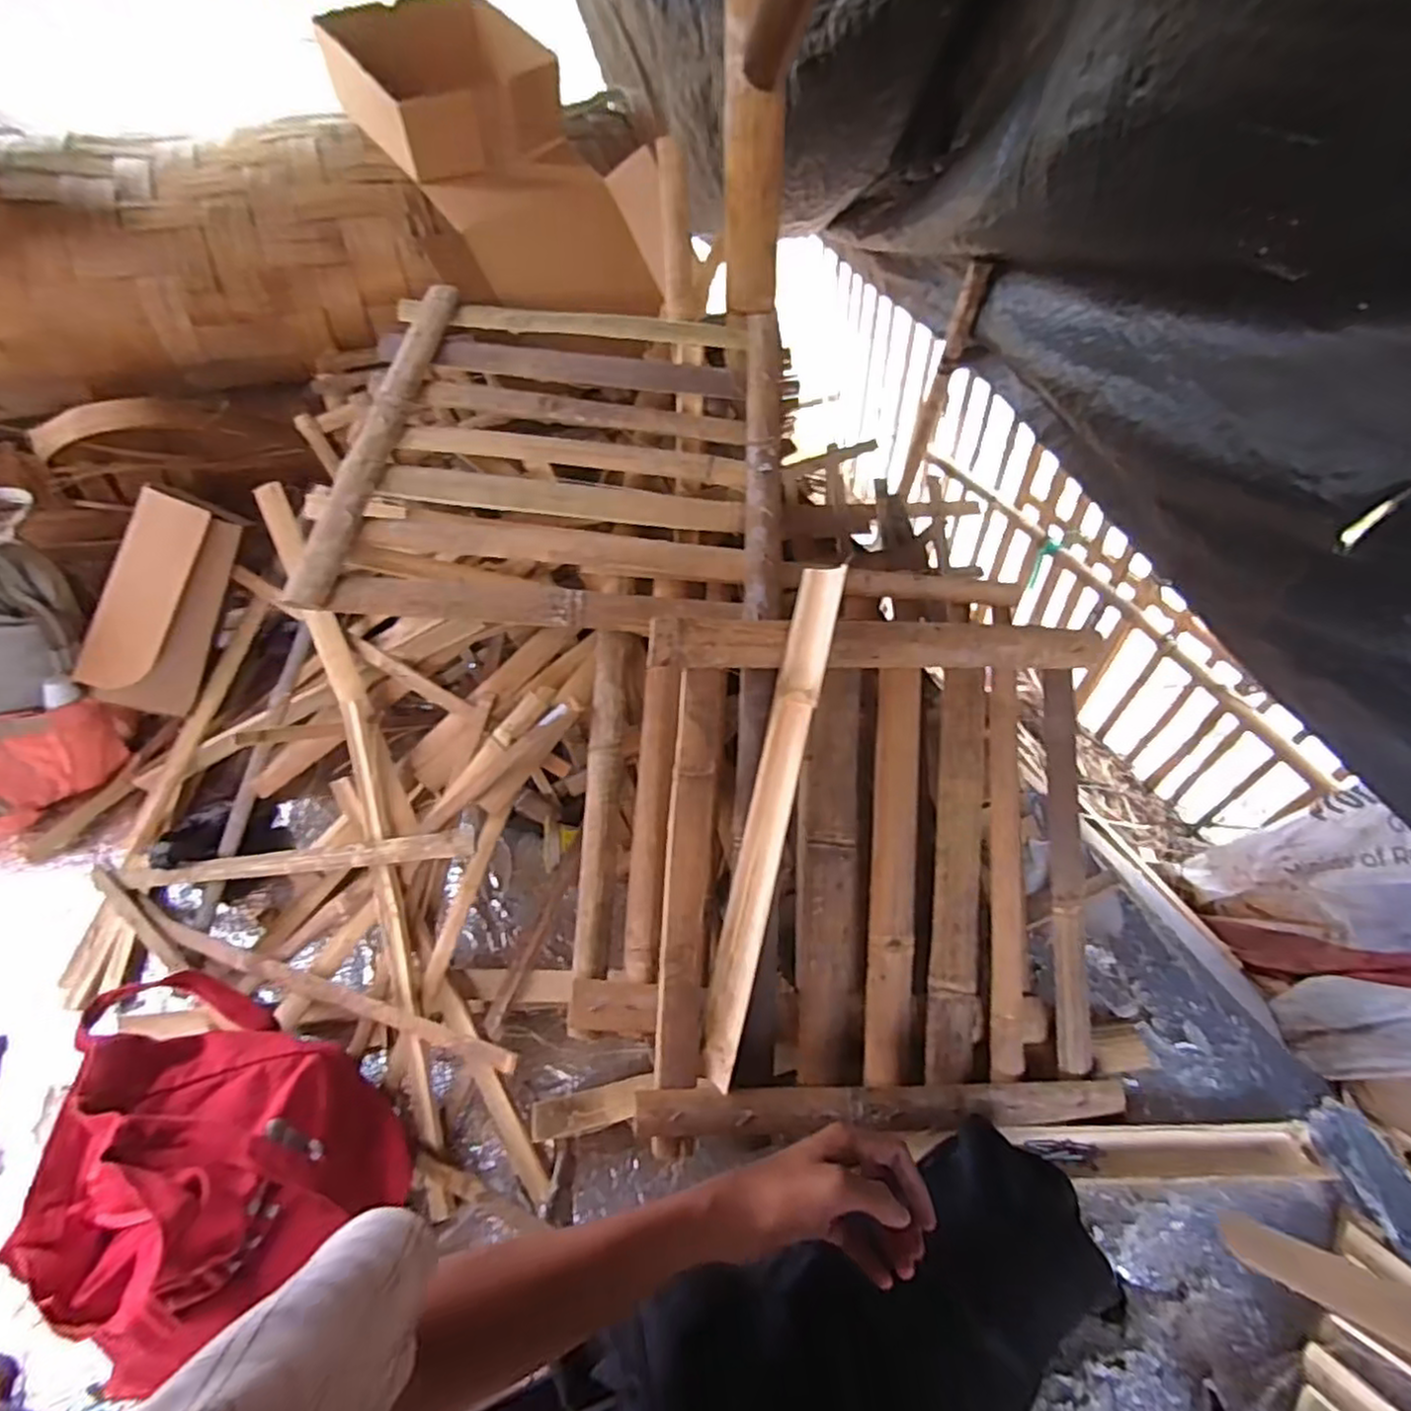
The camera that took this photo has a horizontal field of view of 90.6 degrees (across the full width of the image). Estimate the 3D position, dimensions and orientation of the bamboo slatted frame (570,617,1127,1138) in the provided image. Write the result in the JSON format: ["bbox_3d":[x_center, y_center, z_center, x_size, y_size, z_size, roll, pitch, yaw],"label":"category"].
[{"bbox_3d":[0.144,0.158,0.750,0.568,0.094,0.538,1,86,-7],"label":"bamboo slatted frame"}]

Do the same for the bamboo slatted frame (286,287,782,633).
[{"bbox_3d":[-0.162,-0.304,0.849,0.506,0.050,0.477,5,68,-1],"label":"bamboo slatted frame"}]

